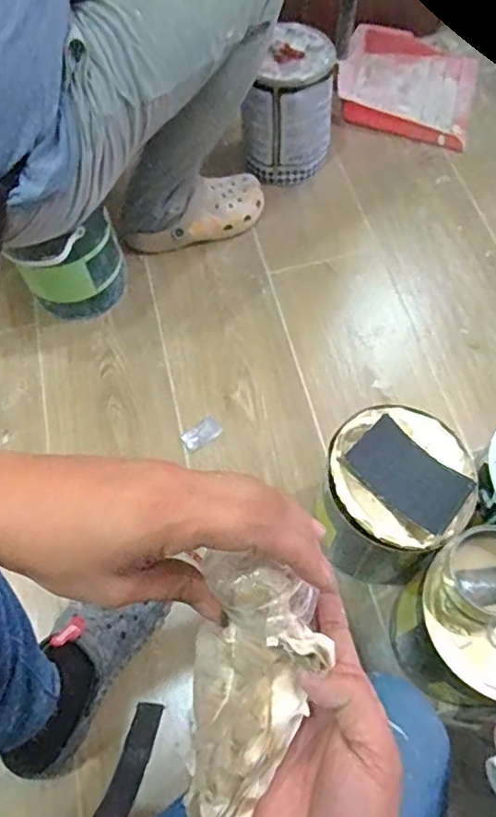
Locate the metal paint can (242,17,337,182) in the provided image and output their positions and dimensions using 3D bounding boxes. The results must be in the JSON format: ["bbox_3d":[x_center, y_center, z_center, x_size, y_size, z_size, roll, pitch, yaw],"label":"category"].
[{"bbox_3d":[0.074,-0.536,1.063,0.156,0.217,0.164,7,64,6],"label":"metal paint can"}]

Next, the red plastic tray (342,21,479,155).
[{"bbox_3d":[0.334,-0.675,1.211,0.275,0.053,0.294,17,66,11],"label":"red plastic tray"}]

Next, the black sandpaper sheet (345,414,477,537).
[{"bbox_3d":[0.170,0.070,0.620,0.120,0.019,0.071,37,71,19],"label":"black sandpaper sheet"}]

